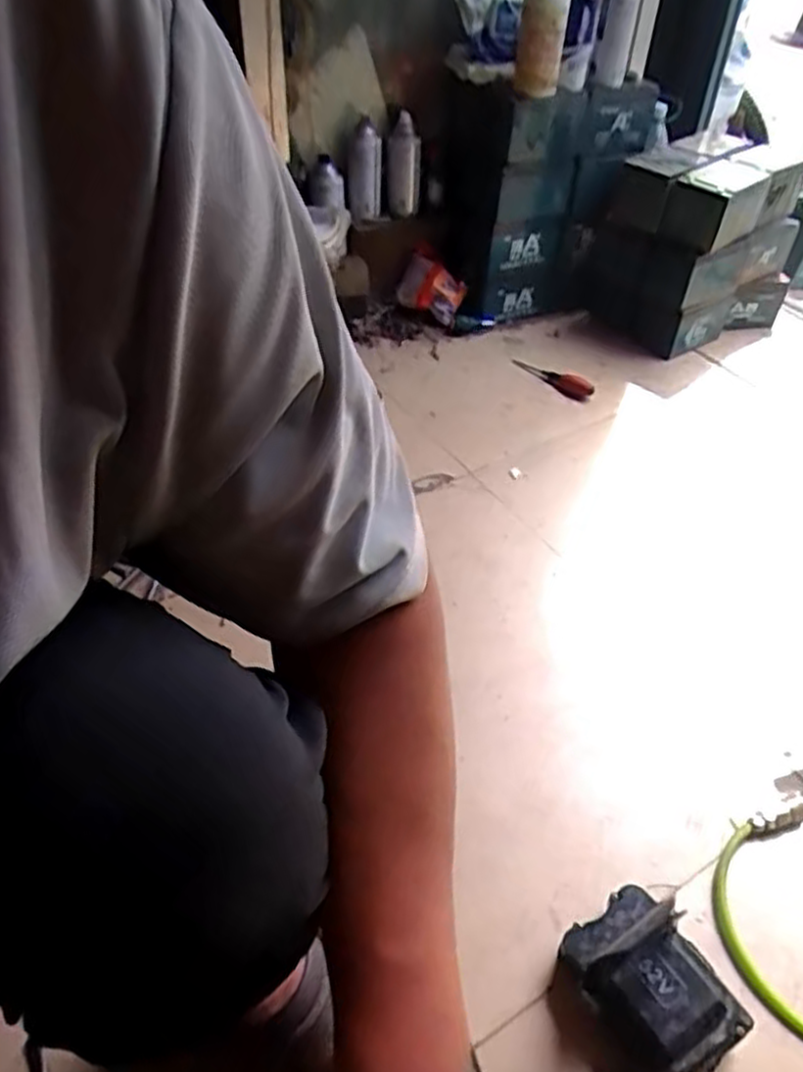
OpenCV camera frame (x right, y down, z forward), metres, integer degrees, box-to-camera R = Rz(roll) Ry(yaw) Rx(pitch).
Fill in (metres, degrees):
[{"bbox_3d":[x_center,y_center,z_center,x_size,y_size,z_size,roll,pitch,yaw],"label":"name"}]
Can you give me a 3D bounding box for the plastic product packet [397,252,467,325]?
[{"bbox_3d":[0.060,-0.465,1.450,0.124,0.096,0.046,30,16,11],"label":"plastic product packet"}]

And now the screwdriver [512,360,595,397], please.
[{"bbox_3d":[0.263,-0.279,1.339,0.157,0.029,0.026,29,50,24],"label":"screwdriver"}]

